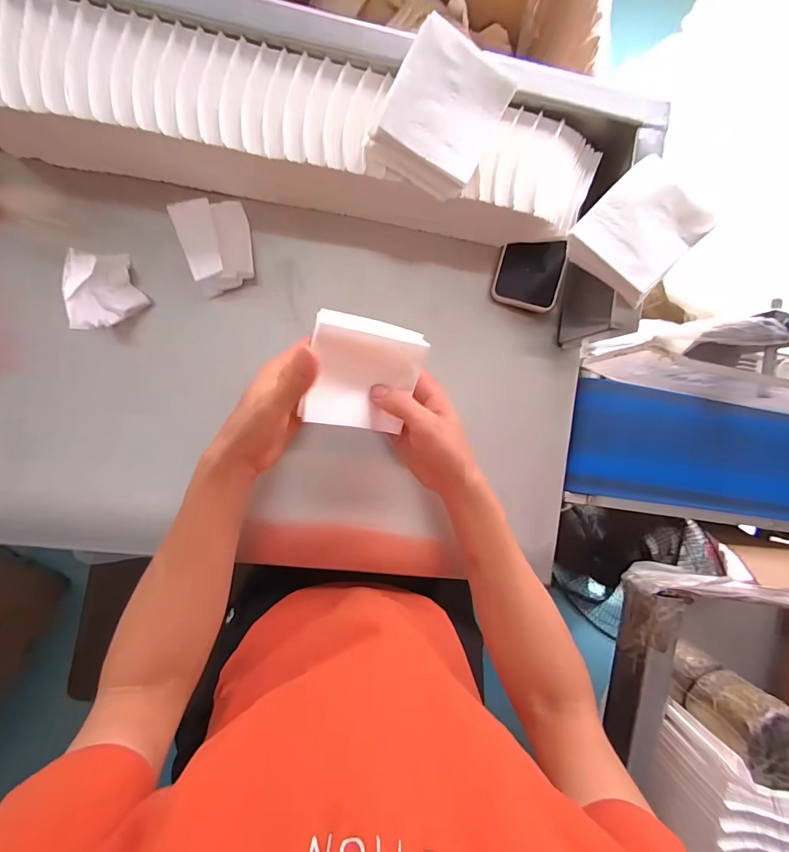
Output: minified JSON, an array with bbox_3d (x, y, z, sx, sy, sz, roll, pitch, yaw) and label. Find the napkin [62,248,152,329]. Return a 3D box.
[{"bbox_3d":[-0.292,-0.139,0.409,0.052,0.053,0.078,-20,94,-6],"label":"napkin"}]

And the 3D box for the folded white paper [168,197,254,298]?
[{"bbox_3d":[-0.186,-0.193,0.433,0.067,0.037,0.091,-19,94,-6],"label":"folded white paper"}]

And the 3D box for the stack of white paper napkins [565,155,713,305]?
[{"bbox_3d":[0.229,-0.184,0.381,0.091,0.025,0.102,45,100,12],"label":"stack of white paper napkins"}]

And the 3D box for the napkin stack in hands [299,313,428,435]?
[{"bbox_3d":[-0.027,-0.044,0.355,0.093,0.022,0.092,11,104,-18],"label":"napkin stack in hands"}]

